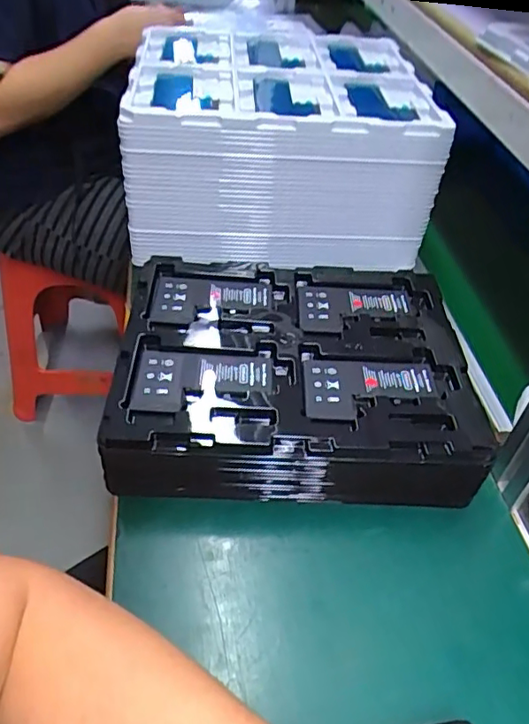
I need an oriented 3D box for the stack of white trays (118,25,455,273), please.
[{"bbox_3d":[0.009,-0.273,0.675,0.317,0.148,0.296,1,45,-7],"label":"stack of white trays"}]

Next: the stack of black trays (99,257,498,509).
[{"bbox_3d":[0.021,0.005,0.480,0.276,0.065,0.223,3,45,-4],"label":"stack of black trays"}]

